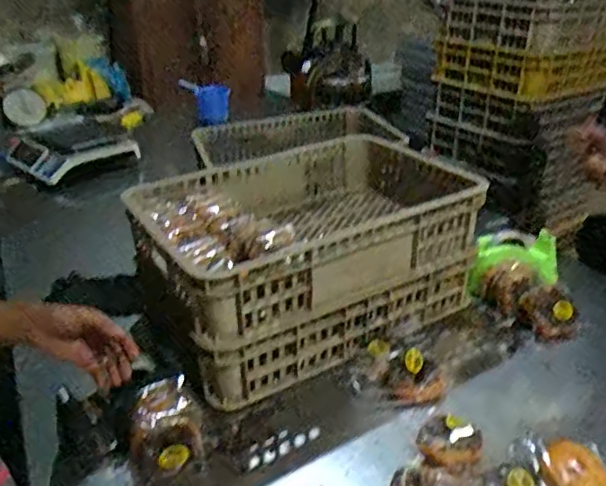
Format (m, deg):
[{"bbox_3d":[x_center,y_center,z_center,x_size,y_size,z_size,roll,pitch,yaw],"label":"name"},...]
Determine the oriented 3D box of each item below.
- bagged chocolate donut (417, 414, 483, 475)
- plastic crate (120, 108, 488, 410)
[{"bbox_3d":[0.215,0.299,0.877,0.092,0.030,0.090,-1,28,0],"label":"bagged chocolate donut"},{"bbox_3d":[0.010,-0.009,1.228,0.660,0.238,0.472,-19,33,-31],"label":"plastic crate"}]

